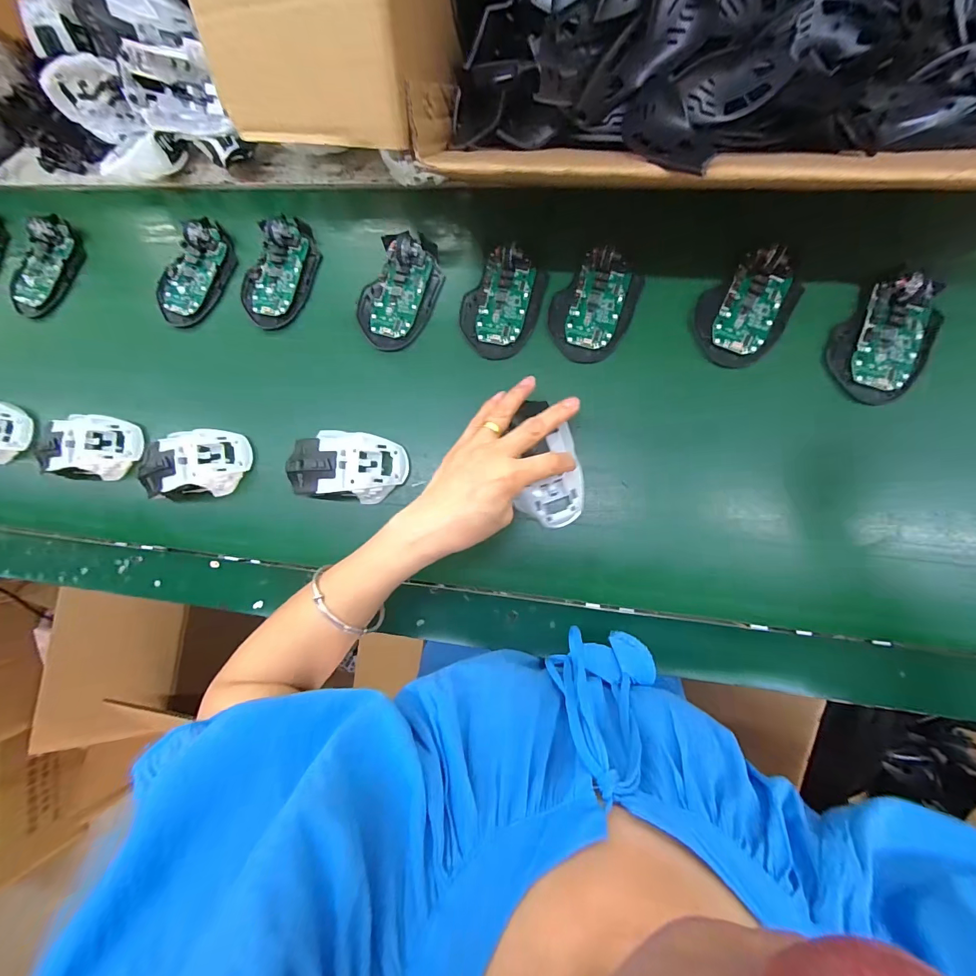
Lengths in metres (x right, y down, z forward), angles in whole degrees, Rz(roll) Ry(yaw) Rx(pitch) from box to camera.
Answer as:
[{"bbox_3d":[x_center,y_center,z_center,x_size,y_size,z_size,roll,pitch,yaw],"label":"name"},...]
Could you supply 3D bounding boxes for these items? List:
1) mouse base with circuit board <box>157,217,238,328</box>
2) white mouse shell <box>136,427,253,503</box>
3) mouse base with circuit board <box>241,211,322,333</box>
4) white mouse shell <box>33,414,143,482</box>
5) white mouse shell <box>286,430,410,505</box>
[{"bbox_3d":[-0.311,-0.228,0.442,0.055,0.033,0.112,28,89,7],"label":"mouse base with circuit board"},{"bbox_3d":[-0.295,-0.024,0.414,0.110,0.043,0.065,-5,85,6],"label":"white mouse shell"},{"bbox_3d":[-0.219,-0.226,0.430,0.063,0.027,0.111,20,88,7],"label":"mouse base with circuit board"},{"bbox_3d":[-0.402,-0.041,0.420,0.078,0.039,0.066,12,87,7],"label":"white mouse shell"},{"bbox_3d":[-0.137,-0.021,0.394,0.116,0.039,0.066,7,87,7],"label":"white mouse shell"}]

